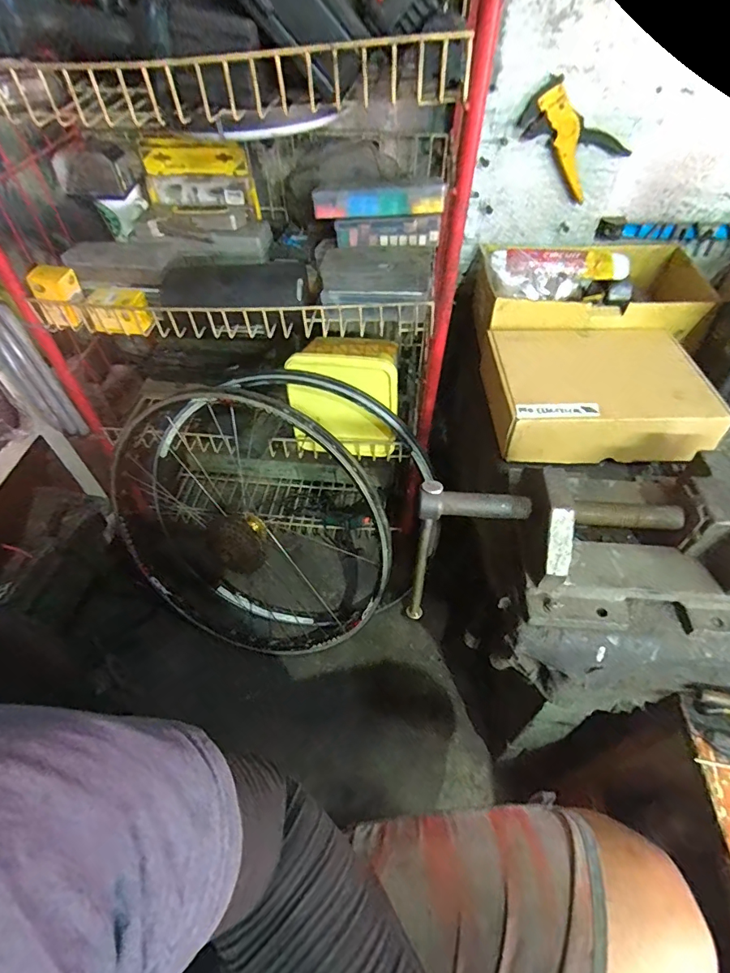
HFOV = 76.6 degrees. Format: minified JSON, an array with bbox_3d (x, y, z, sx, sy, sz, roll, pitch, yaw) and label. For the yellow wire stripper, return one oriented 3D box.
[{"bbox_3d":[0.308,-0.518,0.692,0.162,0.084,0.020,27,45,-24],"label":"yellow wire stripper"}]

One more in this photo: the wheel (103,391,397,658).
[{"bbox_3d":[-0.241,0.093,0.898,0.584,0.572,0.104,14,27,11],"label":"wheel"}]

